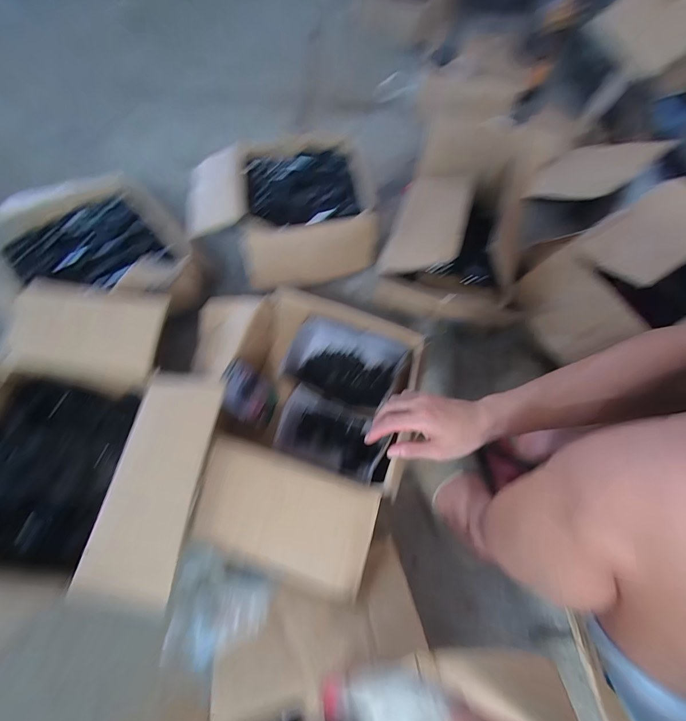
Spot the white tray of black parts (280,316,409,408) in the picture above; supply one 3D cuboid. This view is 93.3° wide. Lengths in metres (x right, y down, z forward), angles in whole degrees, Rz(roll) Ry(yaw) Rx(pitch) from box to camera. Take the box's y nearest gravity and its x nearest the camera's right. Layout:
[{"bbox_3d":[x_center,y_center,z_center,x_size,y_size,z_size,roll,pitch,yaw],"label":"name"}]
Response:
[{"bbox_3d":[-0.002,0.013,0.660,0.221,0.105,0.167,20,64,7],"label":"white tray of black parts"}]

